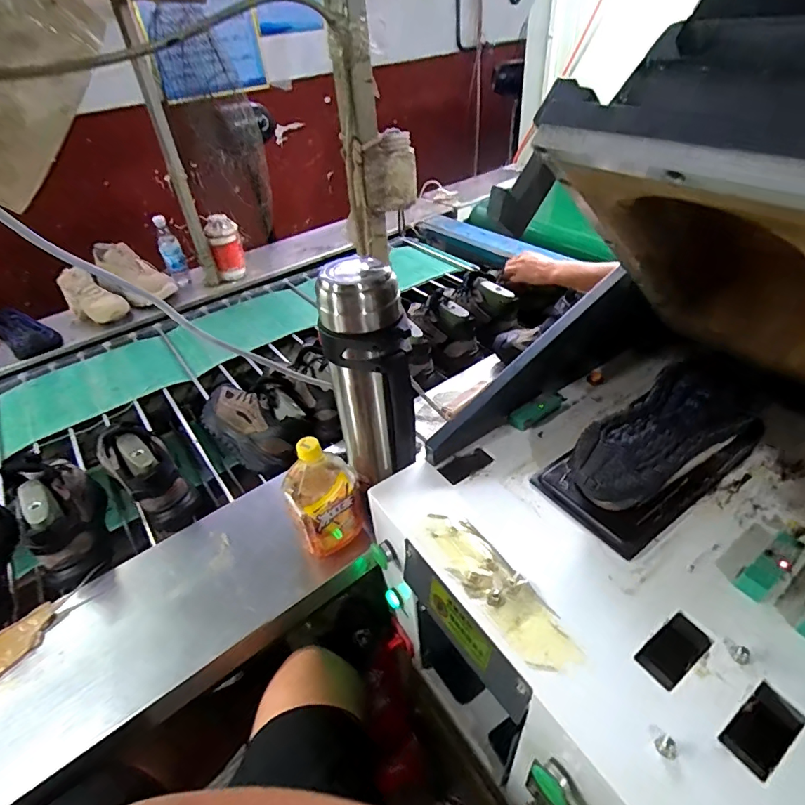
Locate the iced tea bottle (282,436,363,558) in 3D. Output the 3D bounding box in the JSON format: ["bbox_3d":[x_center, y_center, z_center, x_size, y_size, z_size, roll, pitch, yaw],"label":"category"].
[{"bbox_3d":[-0.117,0.128,0.682,0.100,0.188,0.078,-28,46,-23],"label":"iced tea bottle"}]

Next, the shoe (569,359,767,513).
[{"bbox_3d":[0.325,0.050,0.585,0.278,0.096,0.107,-30,47,-25],"label":"shoe"}]

